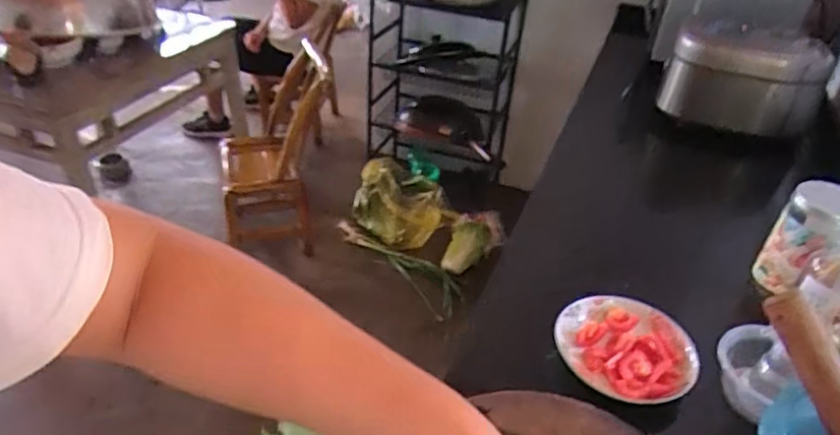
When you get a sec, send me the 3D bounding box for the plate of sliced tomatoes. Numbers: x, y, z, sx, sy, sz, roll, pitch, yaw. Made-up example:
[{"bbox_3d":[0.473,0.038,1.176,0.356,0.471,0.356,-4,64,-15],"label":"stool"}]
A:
[{"bbox_3d":[0.278,0.168,0.782,0.161,0.034,0.176,-27,46,-35],"label":"plate of sliced tomatoes"}]

